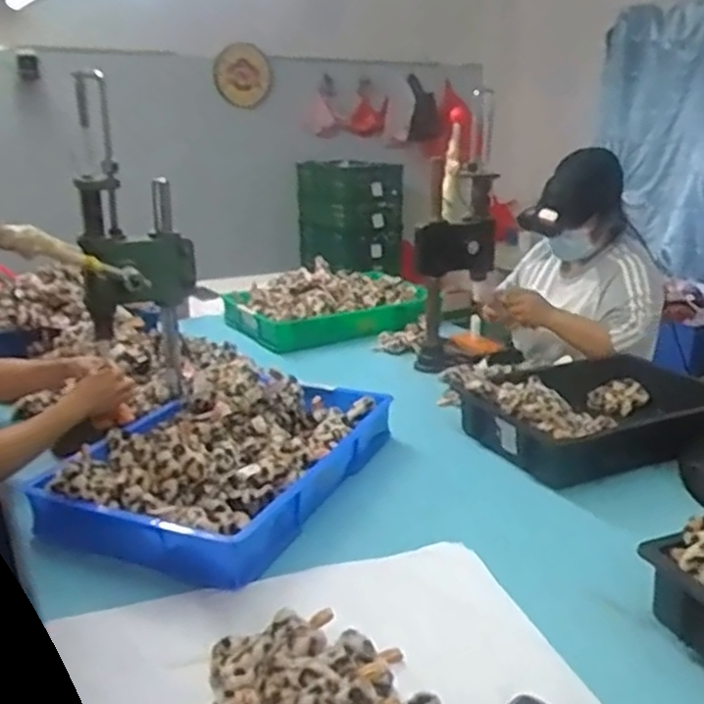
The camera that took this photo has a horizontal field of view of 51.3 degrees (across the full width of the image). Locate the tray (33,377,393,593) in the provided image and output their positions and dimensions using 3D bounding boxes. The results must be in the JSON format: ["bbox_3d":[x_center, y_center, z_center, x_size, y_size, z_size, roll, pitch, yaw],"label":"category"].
[{"bbox_3d":[-0.196,0.157,1.186,0.374,0.092,0.523,7,19,21],"label":"tray"}]

